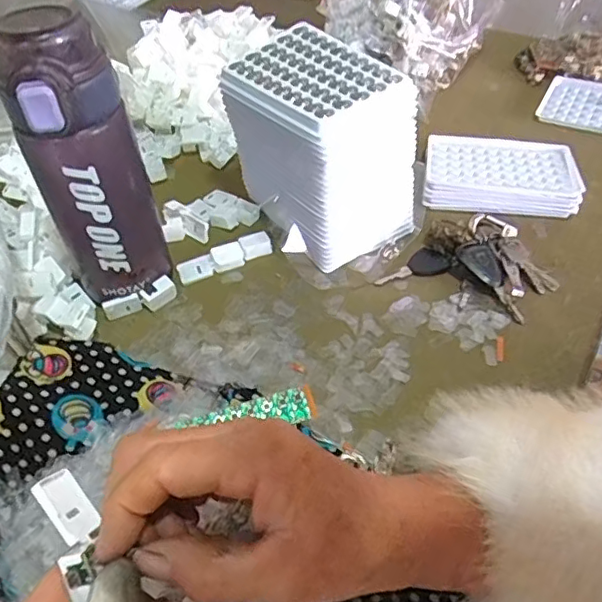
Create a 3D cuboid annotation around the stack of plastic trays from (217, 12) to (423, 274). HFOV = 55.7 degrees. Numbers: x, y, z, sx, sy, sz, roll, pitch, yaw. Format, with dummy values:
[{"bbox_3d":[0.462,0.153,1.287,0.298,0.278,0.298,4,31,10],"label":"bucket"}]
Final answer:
[{"bbox_3d":[0.016,-0.121,0.463,0.095,0.135,0.132,-32,52,-24],"label":"stack of plastic trays"}]

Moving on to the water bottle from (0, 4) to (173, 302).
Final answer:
[{"bbox_3d":[-0.141,-0.083,0.386,0.070,0.193,0.059,-21,48,-15],"label":"water bottle"}]

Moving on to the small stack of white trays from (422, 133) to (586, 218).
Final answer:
[{"bbox_3d":[0.180,-0.114,0.519,0.127,0.029,0.090,7,47,10],"label":"small stack of white trays"}]

